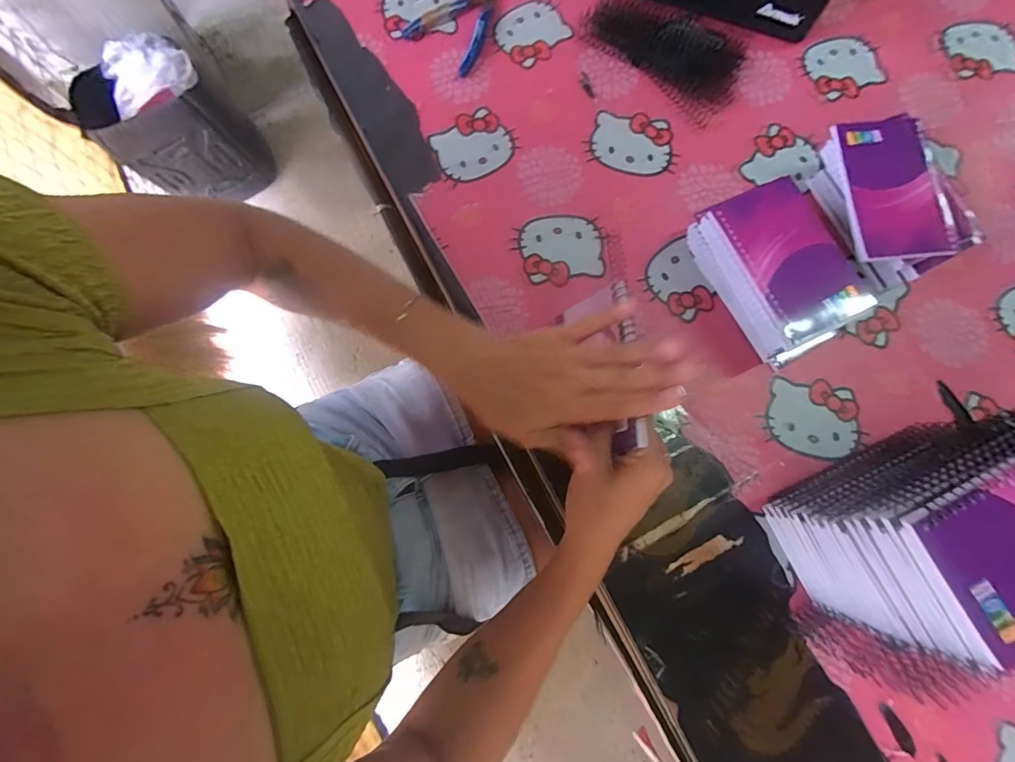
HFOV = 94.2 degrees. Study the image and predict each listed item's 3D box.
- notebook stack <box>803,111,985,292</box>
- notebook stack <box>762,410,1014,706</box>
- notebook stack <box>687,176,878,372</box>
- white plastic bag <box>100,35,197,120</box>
[{"bbox_3d":[0.331,-0.159,0.431,0.088,0.065,0.140,-8,77,-3],"label":"notebook stack"},{"bbox_3d":[0.281,0.108,0.325,0.155,0.163,0.097,-27,79,-7],"label":"notebook stack"},{"bbox_3d":[0.229,-0.092,0.416,0.097,0.066,0.149,-24,80,-4],"label":"notebook stack"},{"bbox_3d":[-0.816,-0.702,1.066,0.189,0.075,0.148,-28,80,-5],"label":"white plastic bag"}]

